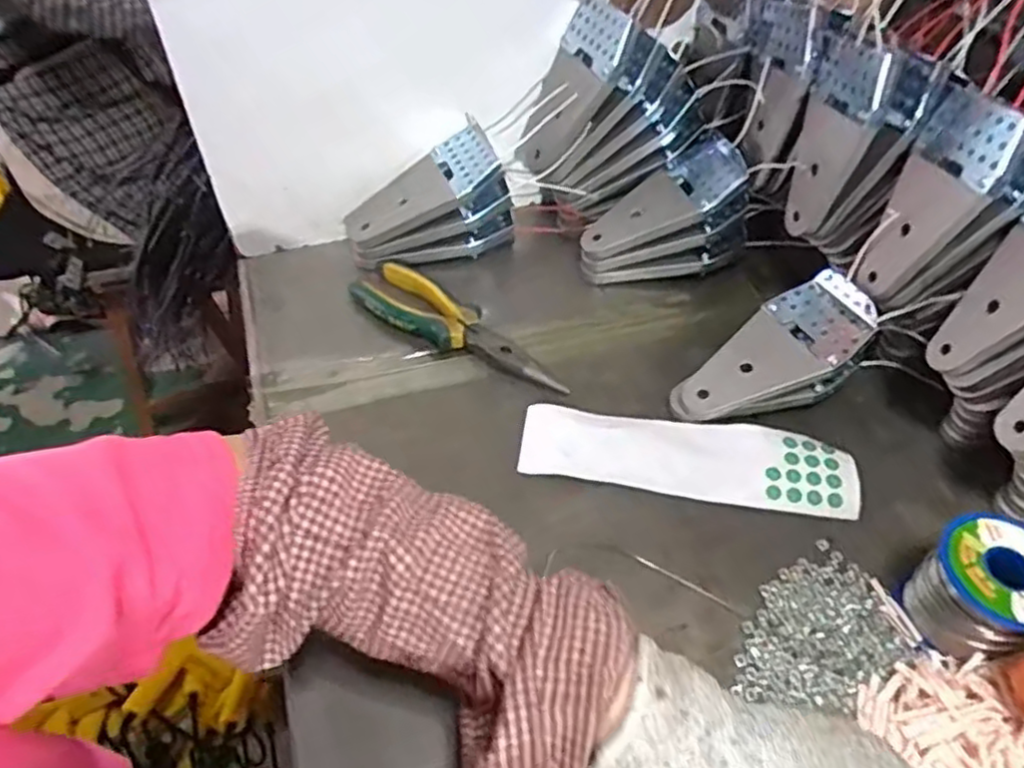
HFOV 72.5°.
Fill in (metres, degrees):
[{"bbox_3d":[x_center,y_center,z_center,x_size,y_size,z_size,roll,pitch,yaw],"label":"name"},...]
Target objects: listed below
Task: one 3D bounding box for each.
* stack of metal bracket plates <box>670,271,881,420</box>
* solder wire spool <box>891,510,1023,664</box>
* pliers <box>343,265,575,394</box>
[{"bbox_3d":[0.187,-0.015,0.502,0.150,0.035,0.065,-32,53,-3],"label":"stack of metal bracket plates"},{"bbox_3d":[0.262,0.114,0.387,0.060,0.058,0.062,-23,54,-19],"label":"solder wire spool"},{"bbox_3d":[-0.044,-0.043,0.545,0.191,0.026,0.050,30,56,22],"label":"pliers"}]

